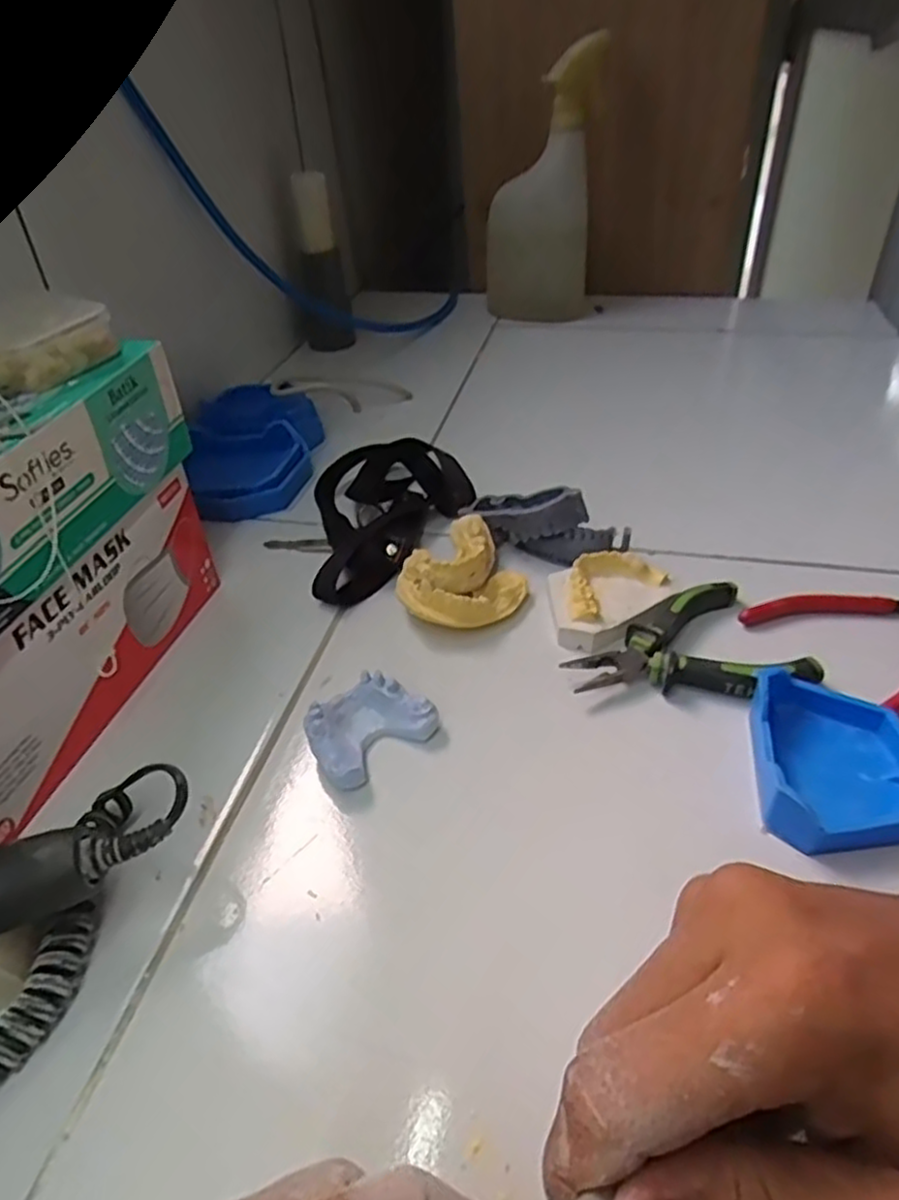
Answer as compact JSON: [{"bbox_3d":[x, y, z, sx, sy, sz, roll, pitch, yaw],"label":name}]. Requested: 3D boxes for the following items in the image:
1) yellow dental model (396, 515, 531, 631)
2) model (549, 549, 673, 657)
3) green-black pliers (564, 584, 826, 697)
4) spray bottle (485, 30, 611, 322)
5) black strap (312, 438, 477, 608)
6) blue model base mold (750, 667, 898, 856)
[{"bbox_3d":[0.006,-0.019,0.413,0.071,0.028,0.082,-5,39,-1],"label":"yellow dental model"},{"bbox_3d":[0.087,-0.003,0.389,0.063,0.019,0.055,-5,39,-2],"label":"model"},{"bbox_3d":[0.115,0.027,0.358,0.107,0.015,0.075,-16,41,-15],"label":"green-black pliers"},{"bbox_3d":[0.093,-0.407,0.730,0.093,0.238,0.070,26,48,32],"label":"spray bottle"},{"bbox_3d":[-0.037,-0.064,0.477,0.101,0.026,0.159,-6,39,-3],"label":"black strap"},{"bbox_3d":[0.162,0.068,0.303,0.064,0.022,0.077,5,40,11],"label":"blue model base mold"}]

